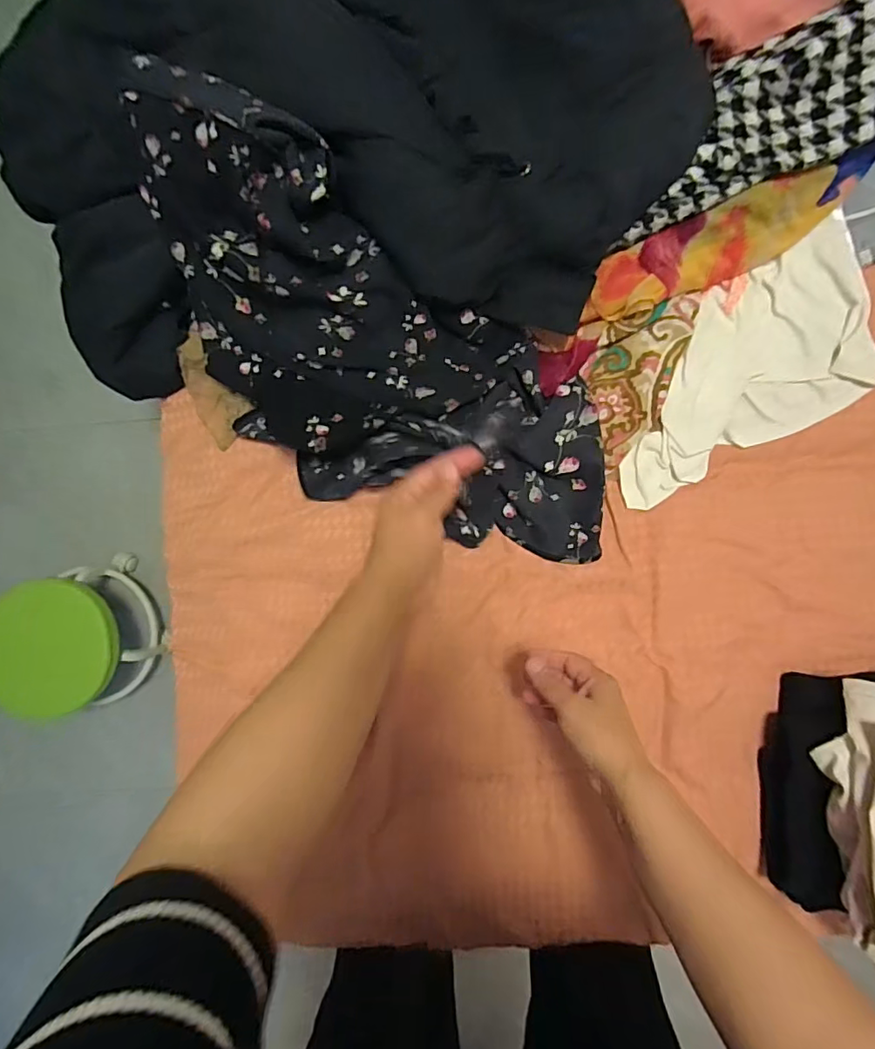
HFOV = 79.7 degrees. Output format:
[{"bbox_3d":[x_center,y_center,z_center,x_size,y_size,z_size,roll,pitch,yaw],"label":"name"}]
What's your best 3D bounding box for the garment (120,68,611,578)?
[{"bbox_3d":[-0.055,-0.139,0.522,0.546,0.147,0.244,35,89,-16],"label":"garment"}]

